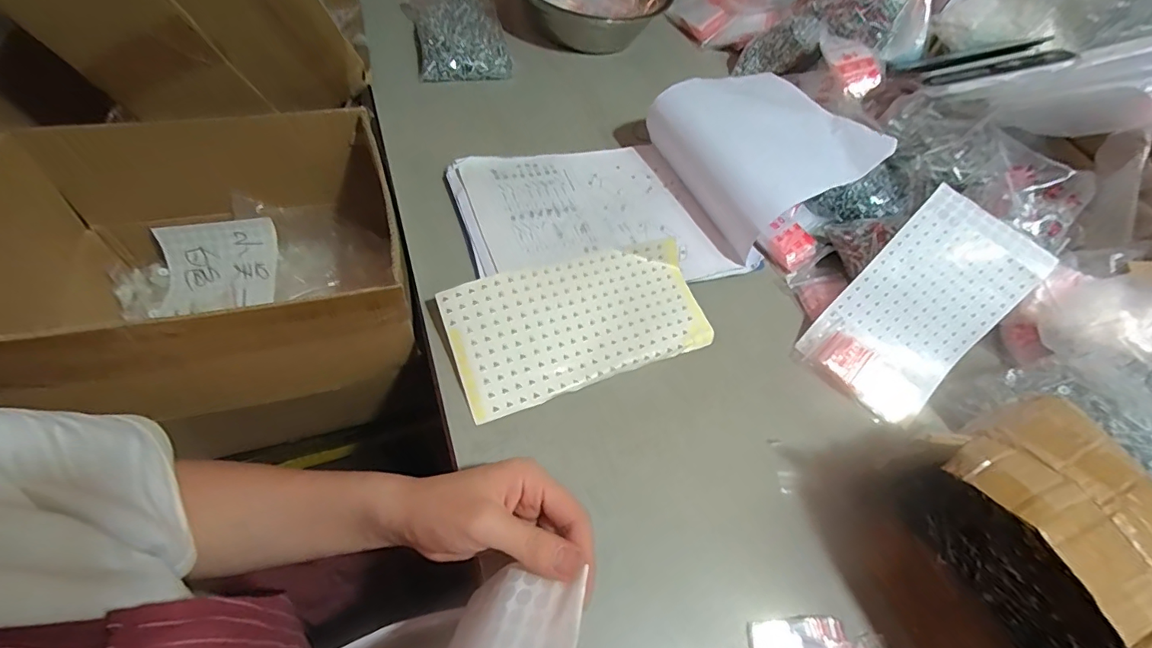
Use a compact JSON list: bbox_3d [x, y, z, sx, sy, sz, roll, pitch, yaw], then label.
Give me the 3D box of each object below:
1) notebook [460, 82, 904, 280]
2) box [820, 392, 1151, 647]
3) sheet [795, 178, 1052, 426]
[{"bbox_3d":[0.102,-0.153,0.547,0.444,0.093,0.215,-14,60,-18],"label":"notebook"},{"bbox_3d":[0.322,0.184,0.323,0.162,0.122,0.224,-16,60,-19],"label":"box"},{"bbox_3d":[0.339,-0.018,0.482,0.123,0.030,0.216,42,94,10],"label":"sheet"}]

